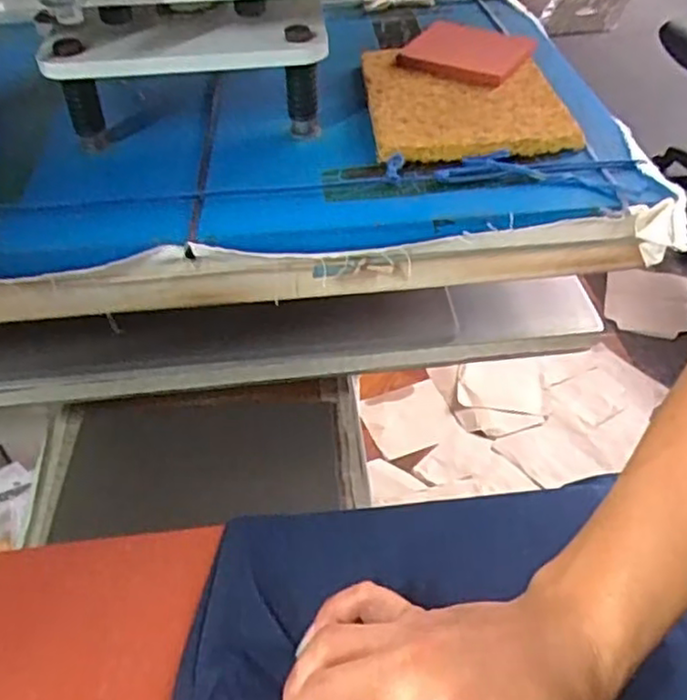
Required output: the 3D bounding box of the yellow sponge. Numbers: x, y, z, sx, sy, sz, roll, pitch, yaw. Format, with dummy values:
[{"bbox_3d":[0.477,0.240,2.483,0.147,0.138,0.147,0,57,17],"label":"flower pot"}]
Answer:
[{"bbox_3d":[0.087,-0.185,0.511,0.136,0.015,0.157,-4,44,-1],"label":"yellow sponge"}]

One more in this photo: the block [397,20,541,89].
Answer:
[{"bbox_3d":[0.097,-0.239,0.551,0.094,0.011,0.086,20,48,22],"label":"block"}]

